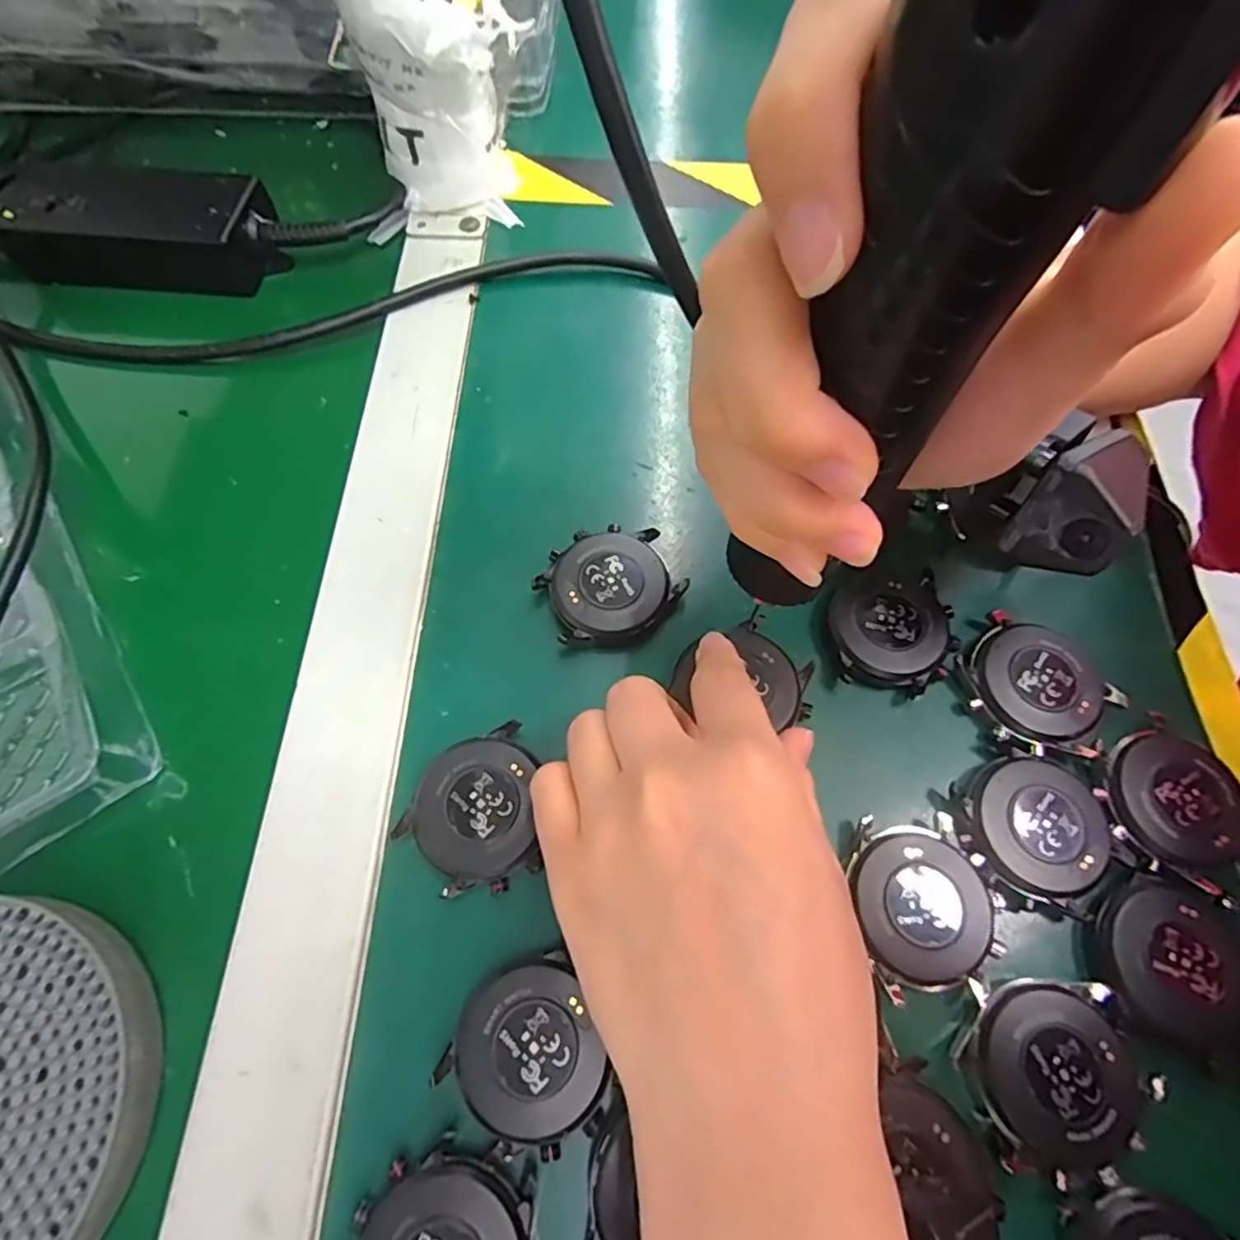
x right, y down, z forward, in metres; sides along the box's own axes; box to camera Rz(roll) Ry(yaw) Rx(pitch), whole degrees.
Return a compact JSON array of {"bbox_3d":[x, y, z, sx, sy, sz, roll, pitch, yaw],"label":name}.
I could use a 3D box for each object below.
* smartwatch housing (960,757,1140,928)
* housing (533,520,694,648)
[{"bbox_3d":[0.138,0.067,0.214,0.047,0.009,0.045,0,66,-1],"label":"smartwatch housing"},{"bbox_3d":[-0.004,-0.012,0.250,0.049,0.012,0.048,0,66,-1],"label":"housing"}]

